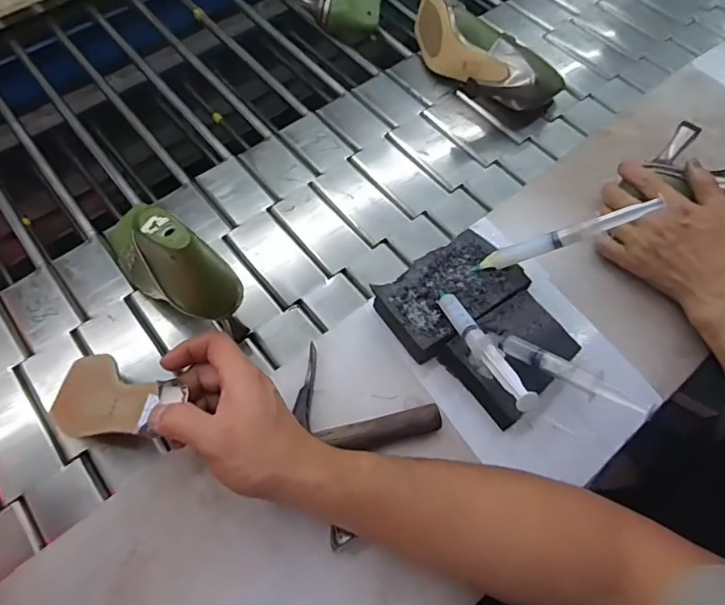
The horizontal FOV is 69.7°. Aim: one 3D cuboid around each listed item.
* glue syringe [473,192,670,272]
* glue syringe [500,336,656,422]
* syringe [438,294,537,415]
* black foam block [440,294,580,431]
[{"bbox_3d":[0.176,-0.057,0.463,0.156,0.014,0.015,-19,57,24],"label":"glue syringe"},{"bbox_3d":[0.167,0.055,0.417,0.123,0.016,0.016,29,63,35],"label":"glue syringe"},{"bbox_3d":[0.091,0.032,0.415,0.021,0.018,0.165,-15,33,-8],"label":"syringe"},{"bbox_3d":[0.136,0.045,0.471,0.098,0.043,0.085,-36,68,-17],"label":"black foam block"}]

